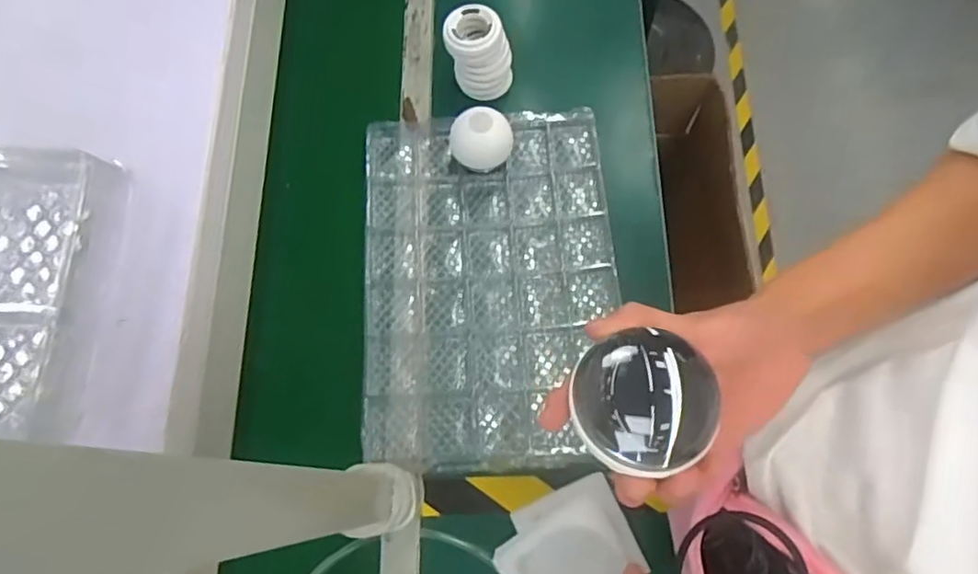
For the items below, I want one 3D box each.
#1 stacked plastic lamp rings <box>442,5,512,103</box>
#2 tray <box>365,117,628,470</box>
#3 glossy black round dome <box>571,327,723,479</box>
[{"bbox_3d":[-0.013,-0.309,0.813,0.084,0.102,0.065,-7,72,0],"label":"stacked plastic lamp rings"},{"bbox_3d":[-0.001,-0.013,0.751,0.304,0.031,0.437,-4,72,1],"label":"tray"},{"bbox_3d":[0.082,0.061,0.325,0.072,0.035,0.068,22,74,9],"label":"glossy black round dome"}]

